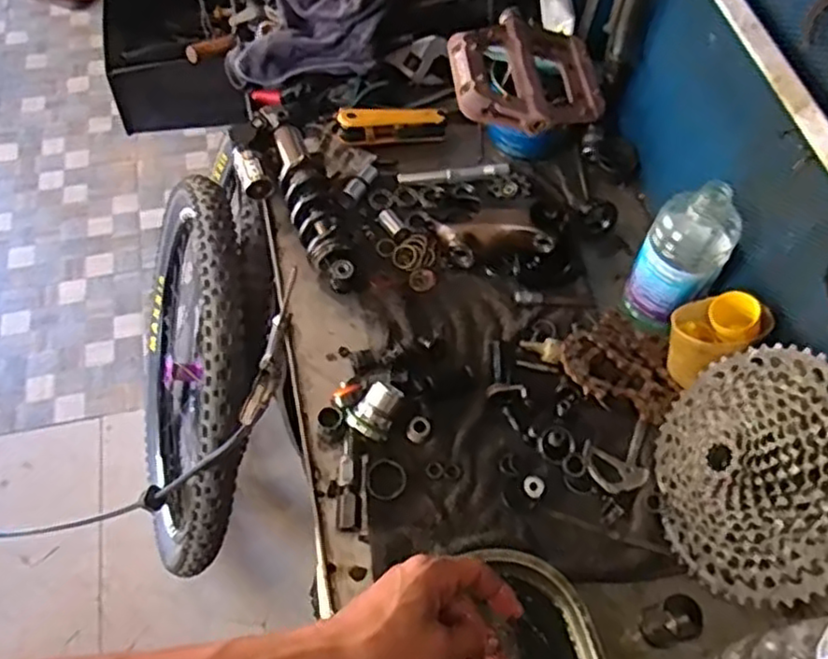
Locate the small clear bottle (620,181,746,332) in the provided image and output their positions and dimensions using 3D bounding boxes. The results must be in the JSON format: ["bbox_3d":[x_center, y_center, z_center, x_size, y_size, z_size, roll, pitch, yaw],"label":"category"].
[{"bbox_3d":[0.250,-0.064,0.652,0.073,0.166,0.065,30,62,16],"label":"small clear bottle"}]

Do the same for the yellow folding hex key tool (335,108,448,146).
[{"bbox_3d":[-0.025,-0.242,0.814,0.129,0.035,0.031,-8,59,-7],"label":"yellow folding hex key tool"}]

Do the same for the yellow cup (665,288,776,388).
[{"bbox_3d":[0.267,0.011,0.630,0.068,0.091,0.065,1,59,-2],"label":"yellow cup"}]

